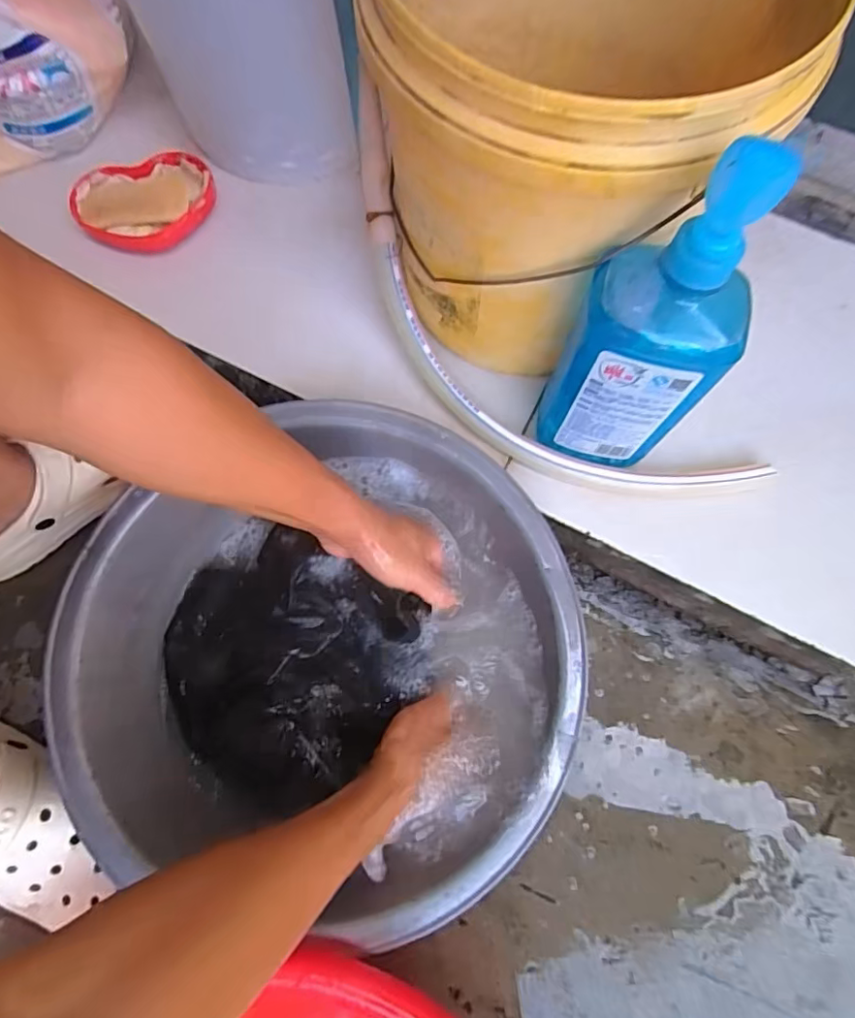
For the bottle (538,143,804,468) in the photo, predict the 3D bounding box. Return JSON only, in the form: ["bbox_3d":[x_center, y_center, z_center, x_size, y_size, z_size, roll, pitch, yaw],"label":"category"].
[{"bbox_3d":[0.136,-0.102,0.353,0.095,0.245,0.061,23,75,6],"label":"bottle"}]

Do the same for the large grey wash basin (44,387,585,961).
[{"bbox_3d":[-0.070,0.101,0.437,0.350,0.106,0.336,0,74,0],"label":"large grey wash basin"}]

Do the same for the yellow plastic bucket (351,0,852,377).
[{"bbox_3d":[0.092,-0.261,0.392,0.234,0.232,0.253,0,74,0],"label":"yellow plastic bucket"}]

